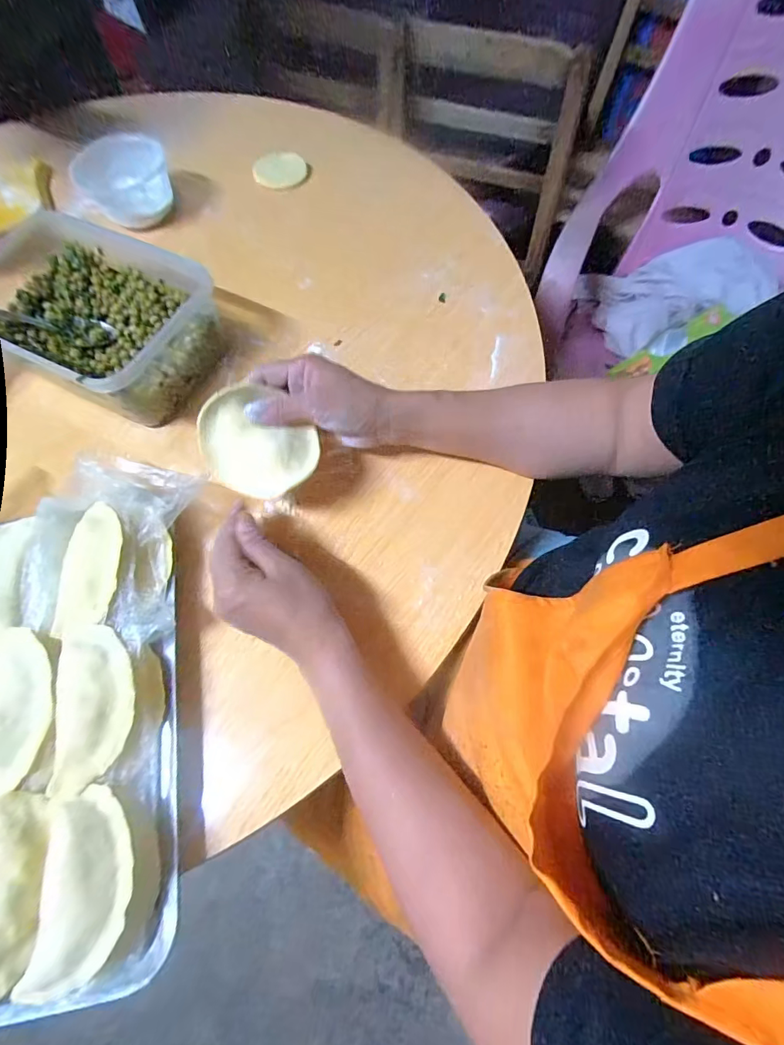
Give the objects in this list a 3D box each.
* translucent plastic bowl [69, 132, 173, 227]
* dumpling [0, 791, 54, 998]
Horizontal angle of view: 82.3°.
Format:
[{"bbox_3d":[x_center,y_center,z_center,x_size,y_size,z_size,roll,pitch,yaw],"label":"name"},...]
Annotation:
[{"bbox_3d":[-0.332,-0.421,0.563,0.109,0.061,0.092,-20,69,-6],"label":"translucent plastic bowl"},{"bbox_3d":[-0.239,0.231,0.273,0.042,0.019,0.109,-7,68,-1],"label":"dumpling"}]

